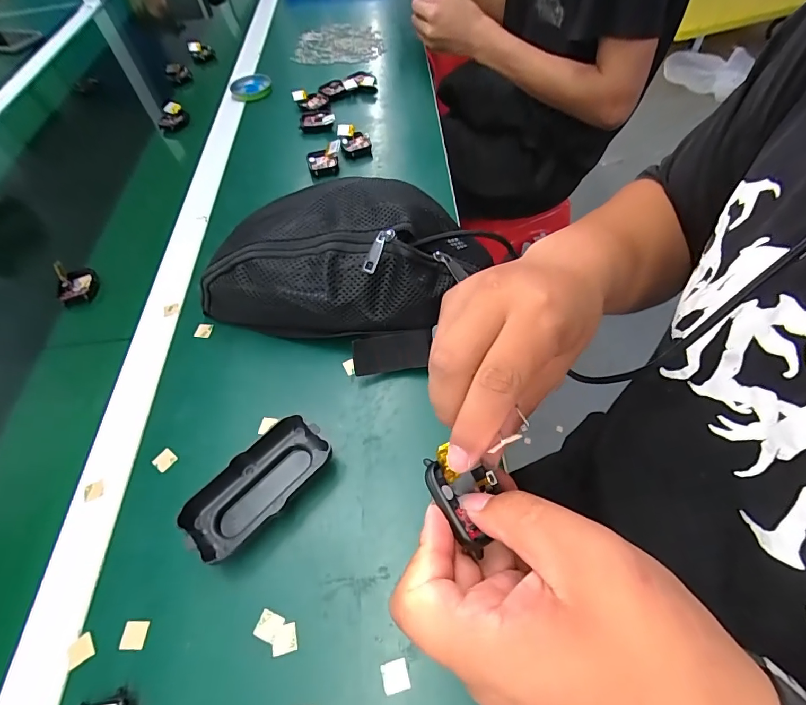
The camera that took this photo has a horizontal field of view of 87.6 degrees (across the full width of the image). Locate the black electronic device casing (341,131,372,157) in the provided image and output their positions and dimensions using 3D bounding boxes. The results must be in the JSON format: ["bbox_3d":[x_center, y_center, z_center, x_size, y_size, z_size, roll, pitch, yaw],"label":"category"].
[{"bbox_3d":[-0.063,-0.280,0.570,0.040,0.016,0.037,-2,57,3],"label":"black electronic device casing"}]

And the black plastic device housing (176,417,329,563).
[{"bbox_3d":[-0.109,0.098,0.317,0.110,0.024,0.050,-41,63,-20],"label":"black plastic device housing"}]

